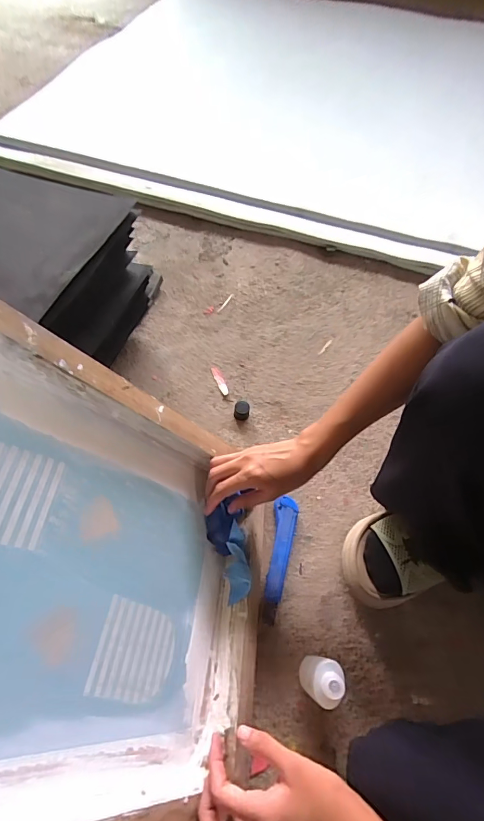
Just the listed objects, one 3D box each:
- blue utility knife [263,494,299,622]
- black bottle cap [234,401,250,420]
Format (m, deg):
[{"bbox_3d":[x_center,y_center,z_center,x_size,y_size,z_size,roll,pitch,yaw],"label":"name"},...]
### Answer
[{"bbox_3d":[0.051,0.191,0.509,0.030,0.013,0.154,8,59,4],"label":"blue utility knife"},{"bbox_3d":[0.000,0.002,0.612,0.023,0.025,0.023,4,59,1],"label":"black bottle cap"}]

